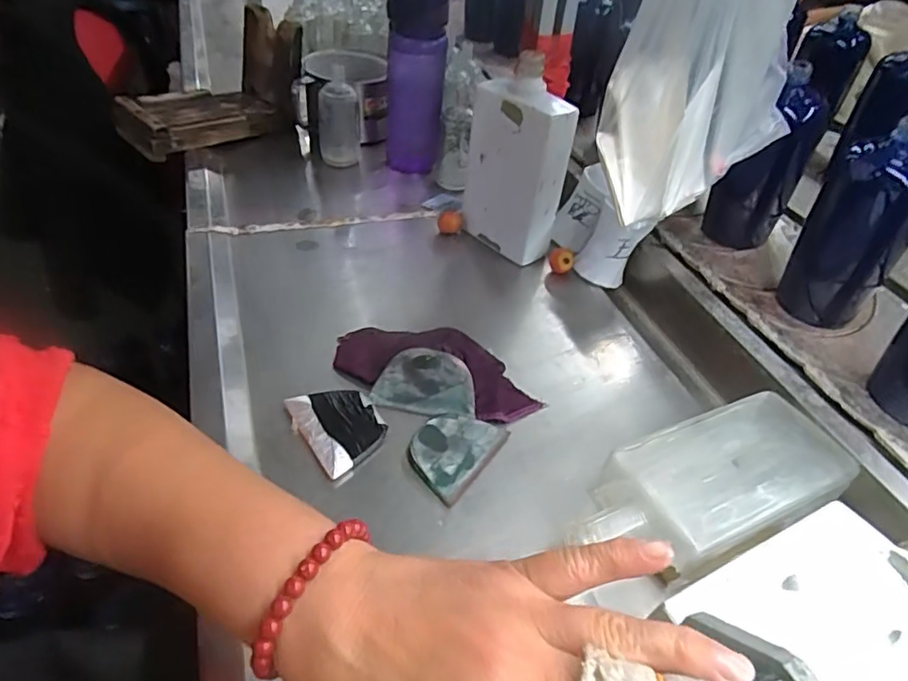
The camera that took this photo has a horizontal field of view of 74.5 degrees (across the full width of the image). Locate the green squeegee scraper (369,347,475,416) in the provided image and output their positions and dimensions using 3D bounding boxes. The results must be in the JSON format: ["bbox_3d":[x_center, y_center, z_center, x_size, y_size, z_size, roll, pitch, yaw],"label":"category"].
[{"bbox_3d":[-0.024,0.032,0.500,0.083,0.007,0.053,7,75,6],"label":"green squeegee scraper"}]

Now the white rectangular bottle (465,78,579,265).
[{"bbox_3d":[0.065,-0.184,0.657,0.052,0.181,0.111,-27,50,-29],"label":"white rectangular bottle"}]

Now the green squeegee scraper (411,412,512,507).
[{"bbox_3d":[-0.001,0.083,0.465,0.056,0.006,0.081,33,46,17],"label":"green squeegee scraper"}]

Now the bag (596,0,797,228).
[{"bbox_3d":[0.192,-0.248,0.414,0.083,0.319,0.145,32,50,28],"label":"bag"}]

